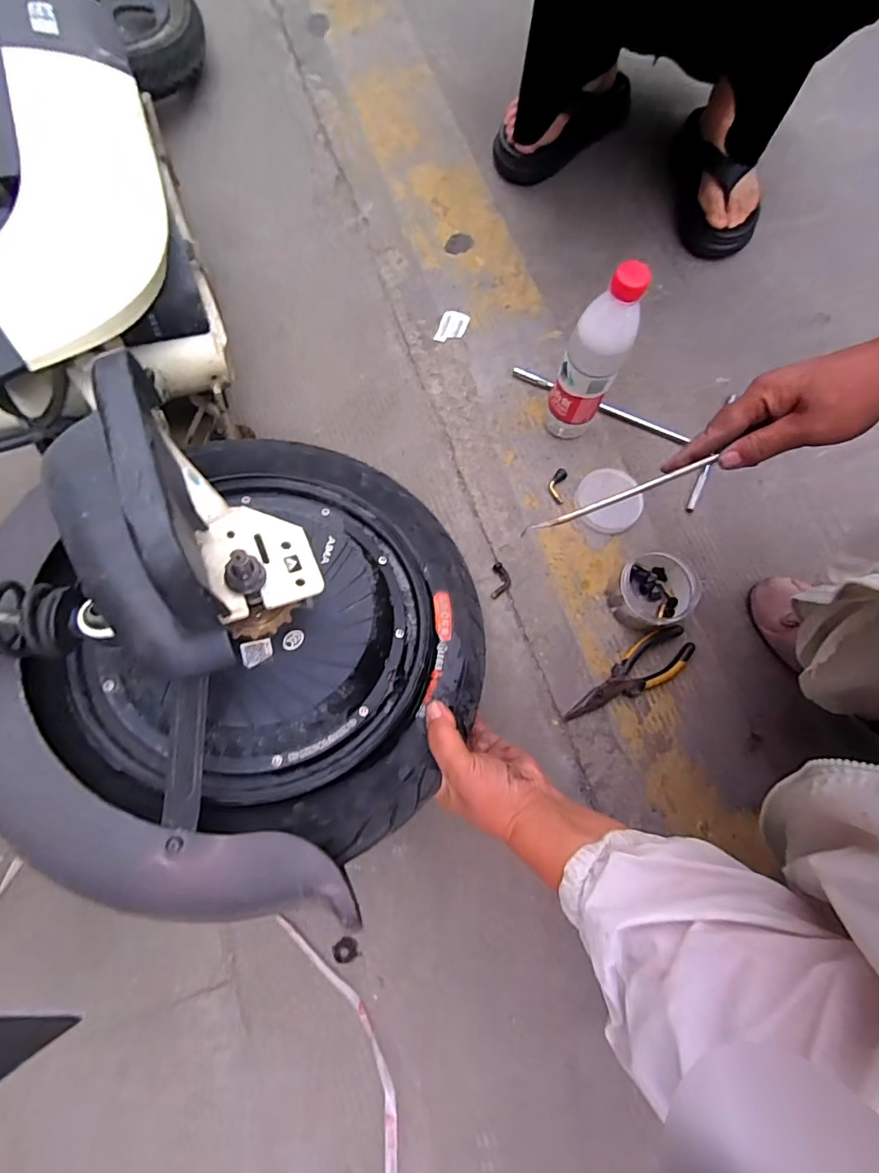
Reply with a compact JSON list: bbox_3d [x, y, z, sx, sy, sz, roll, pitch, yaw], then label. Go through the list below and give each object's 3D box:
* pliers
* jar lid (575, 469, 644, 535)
[{"bbox_3d":[0.216,0.104,0.579,0.162,0.019,0.055,-30,78,-9],"label":"pliers"},{"bbox_3d":[0.216,-0.109,0.642,0.079,0.009,0.081,1,75,-2],"label":"jar lid"}]

